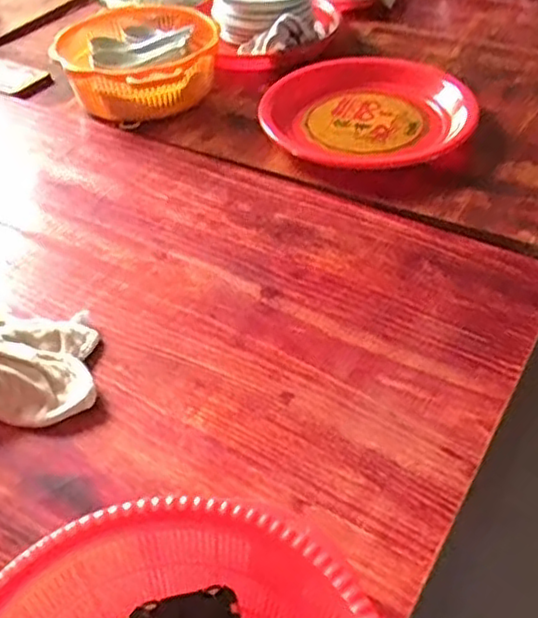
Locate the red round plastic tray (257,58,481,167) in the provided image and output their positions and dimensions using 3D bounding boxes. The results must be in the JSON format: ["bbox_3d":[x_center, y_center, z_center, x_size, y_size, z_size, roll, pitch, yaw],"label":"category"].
[{"bbox_3d":[0.121,-0.248,0.857,0.247,0.038,0.184,6,57,2],"label":"red round plastic tray"}]

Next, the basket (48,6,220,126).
[{"bbox_3d":[-0.175,-0.334,0.940,0.211,0.071,0.259,-4,43,0],"label":"basket"}]

